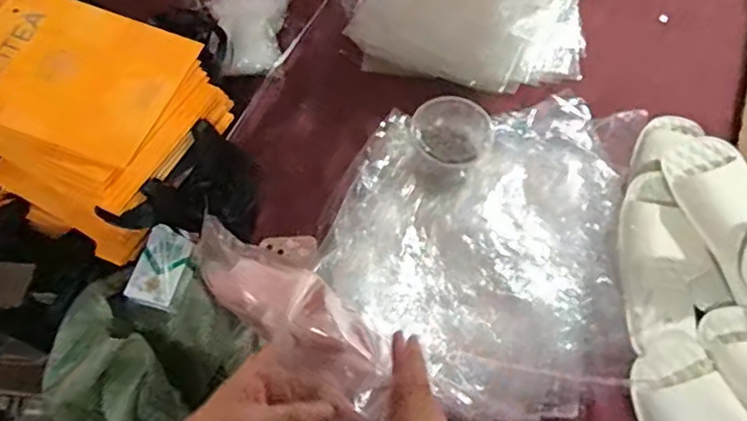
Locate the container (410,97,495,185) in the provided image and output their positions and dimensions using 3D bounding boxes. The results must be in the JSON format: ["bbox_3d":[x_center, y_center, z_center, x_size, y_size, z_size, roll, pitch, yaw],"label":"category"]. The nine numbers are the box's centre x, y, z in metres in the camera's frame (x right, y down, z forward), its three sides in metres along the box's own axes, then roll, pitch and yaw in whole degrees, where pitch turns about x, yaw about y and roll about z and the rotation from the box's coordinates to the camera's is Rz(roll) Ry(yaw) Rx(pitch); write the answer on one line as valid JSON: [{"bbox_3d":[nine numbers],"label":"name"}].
[{"bbox_3d":[0.107,-0.103,0.857,0.109,0.066,0.113,37,69,17],"label":"container"}]

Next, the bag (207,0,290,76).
[{"bbox_3d":[-0.195,-0.303,0.992,0.135,0.059,0.170,-14,64,-7],"label":"bag"}]

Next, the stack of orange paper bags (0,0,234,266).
[{"bbox_3d":[-0.379,-0.119,0.797,0.296,0.156,0.277,21,66,11],"label":"stack of orange paper bags"}]

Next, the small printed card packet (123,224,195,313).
[{"bbox_3d":[-0.288,0.076,0.806,0.063,0.010,0.104,19,73,3],"label":"small printed card packet"}]

